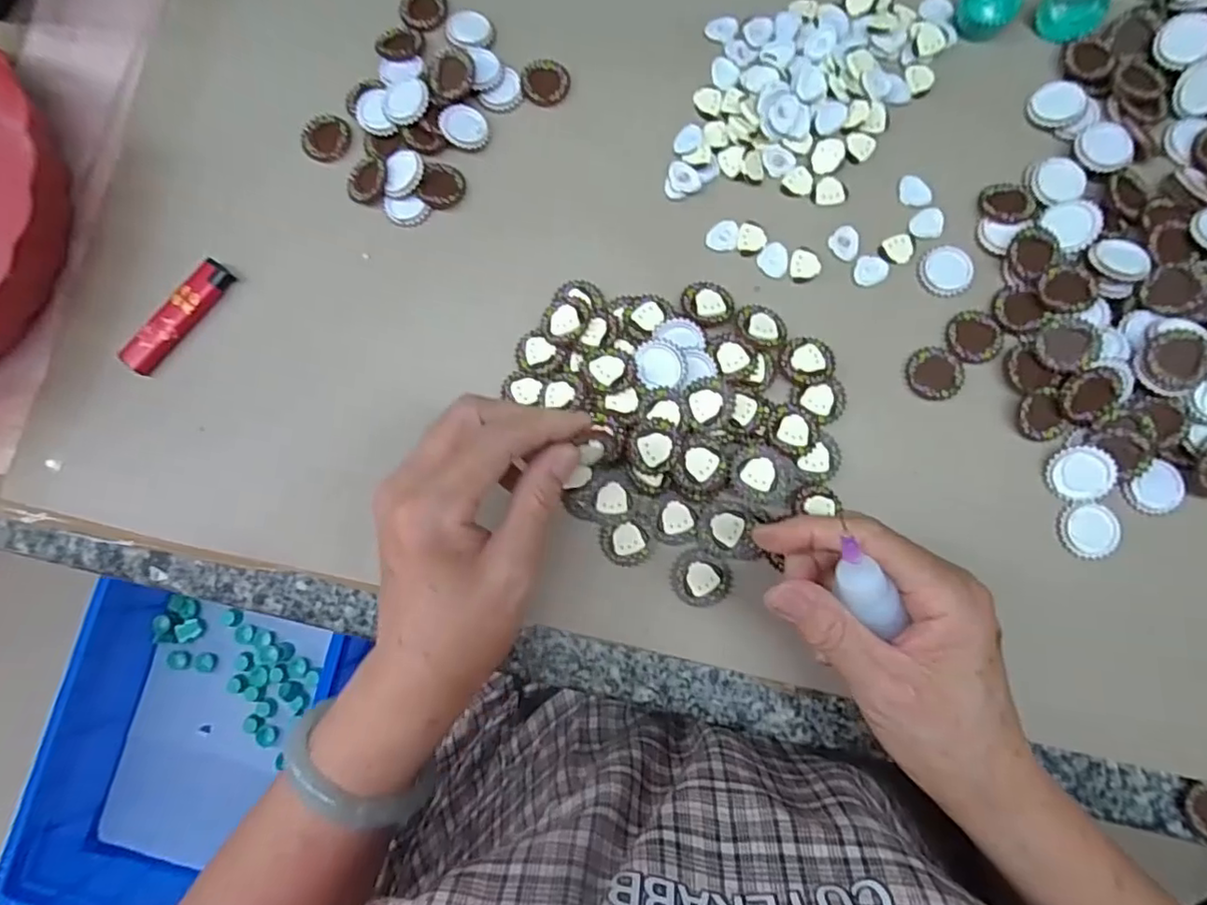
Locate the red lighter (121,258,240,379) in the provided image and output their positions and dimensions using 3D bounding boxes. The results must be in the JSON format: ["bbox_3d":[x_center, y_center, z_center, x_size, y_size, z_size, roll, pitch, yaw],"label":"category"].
[{"bbox_3d":[-0.239,-0.076,0.337,0.018,0.011,0.074,37,85,7],"label":"red lighter"}]

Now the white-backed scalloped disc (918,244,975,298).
[{"bbox_3d":[0.188,-0.100,0.327,0.028,0.004,0.028,0,81,3],"label":"white-backed scalloped disc"}]

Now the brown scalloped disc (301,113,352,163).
[{"bbox_3d":[-0.165,-0.186,0.355,0.028,0.004,0.027,0,81,3],"label":"brown scalloped disc"}]

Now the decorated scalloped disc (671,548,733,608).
[{"bbox_3d":[0.051,0.064,0.309,0.031,0.006,0.028,5,82,3],"label":"decorated scalloped disc"}]

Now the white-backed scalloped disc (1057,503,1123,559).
[{"bbox_3d":[0.244,0.039,0.299,0.027,0.004,0.028,-1,82,4],"label":"white-backed scalloped disc"}]

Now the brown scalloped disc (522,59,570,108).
[{"bbox_3d":[-0.034,-0.218,0.354,0.027,0.005,0.028,3,82,3],"label":"brown scalloped disc"}]

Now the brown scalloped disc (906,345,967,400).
[{"bbox_3d":[0.176,-0.042,0.319,0.028,0.004,0.028,0,81,3],"label":"brown scalloped disc"}]

